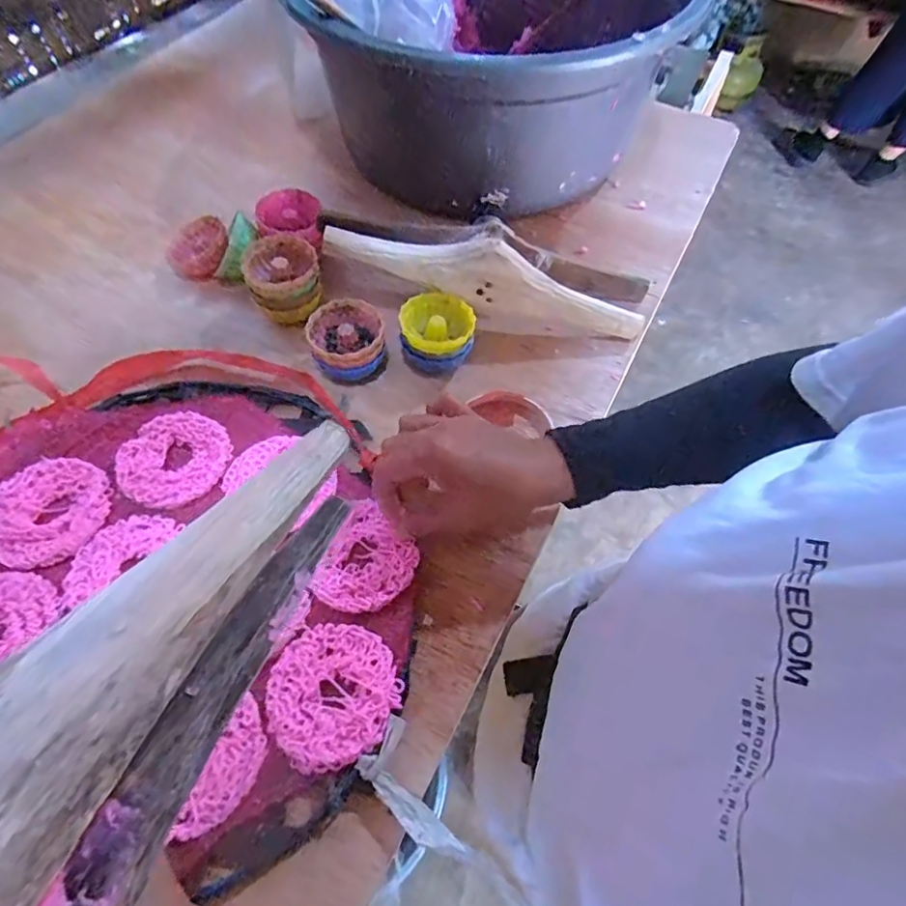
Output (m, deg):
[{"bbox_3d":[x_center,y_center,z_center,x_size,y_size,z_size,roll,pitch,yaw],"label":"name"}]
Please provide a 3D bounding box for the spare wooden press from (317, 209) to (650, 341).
[{"bbox_3d":[0.033,-0.164,0.495,0.288,0.078,0.076,6,60,2],"label":"spare wooden press"}]

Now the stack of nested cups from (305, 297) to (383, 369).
[{"bbox_3d":[-0.089,-0.094,0.462,0.060,0.036,0.064,0,60,-1],"label":"stack of nested cups"}]

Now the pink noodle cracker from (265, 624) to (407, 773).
[{"bbox_3d":[-0.073,0.146,0.334,0.078,0.017,0.078,1,60,-1],"label":"pink noodle cracker"}]

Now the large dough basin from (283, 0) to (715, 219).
[{"bbox_3d":[0.032,-0.447,0.590,0.379,0.200,0.387,1,60,-1],"label":"large dough basin"}]

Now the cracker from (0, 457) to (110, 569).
[{"bbox_3d":[-0.287,0.040,0.387,0.077,0.007,0.079,1,60,-1],"label":"cracker"}]

